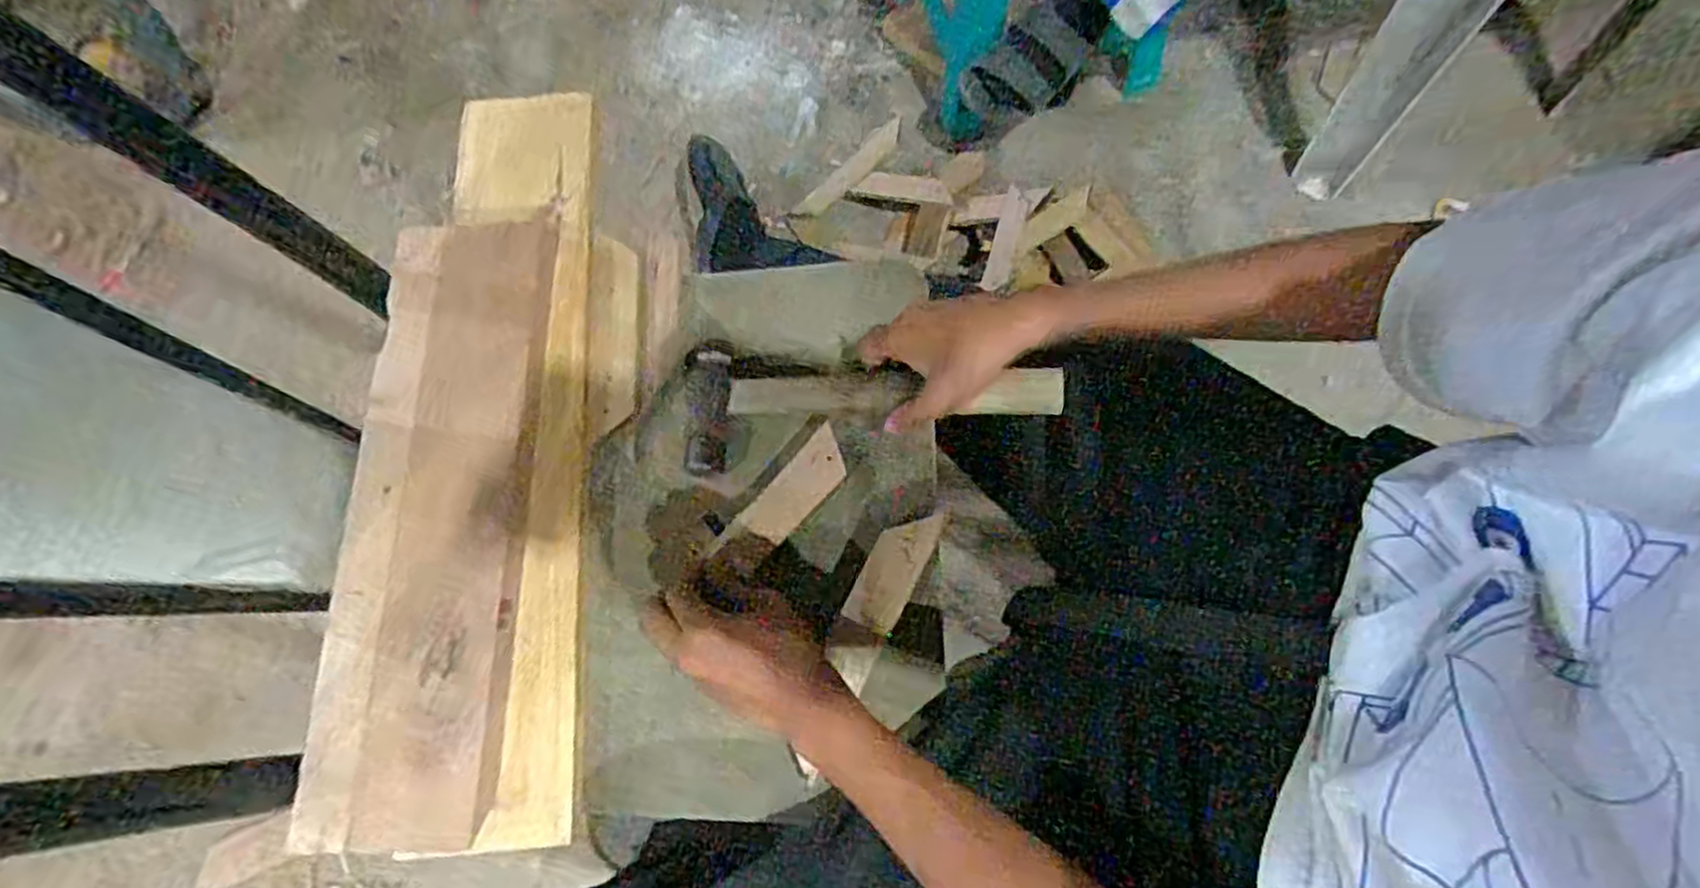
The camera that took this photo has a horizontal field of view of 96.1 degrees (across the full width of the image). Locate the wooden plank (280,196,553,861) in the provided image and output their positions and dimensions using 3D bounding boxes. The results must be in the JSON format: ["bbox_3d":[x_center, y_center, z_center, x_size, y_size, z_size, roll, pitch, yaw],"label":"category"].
[{"bbox_3d":[-0.277,0.032,0.509,0.111,0.024,0.420,-3,71,2],"label":"wooden plank"}]

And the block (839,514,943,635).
[{"bbox_3d":[0.029,0.080,0.499,0.035,0.008,0.082,25,74,11],"label":"block"}]

